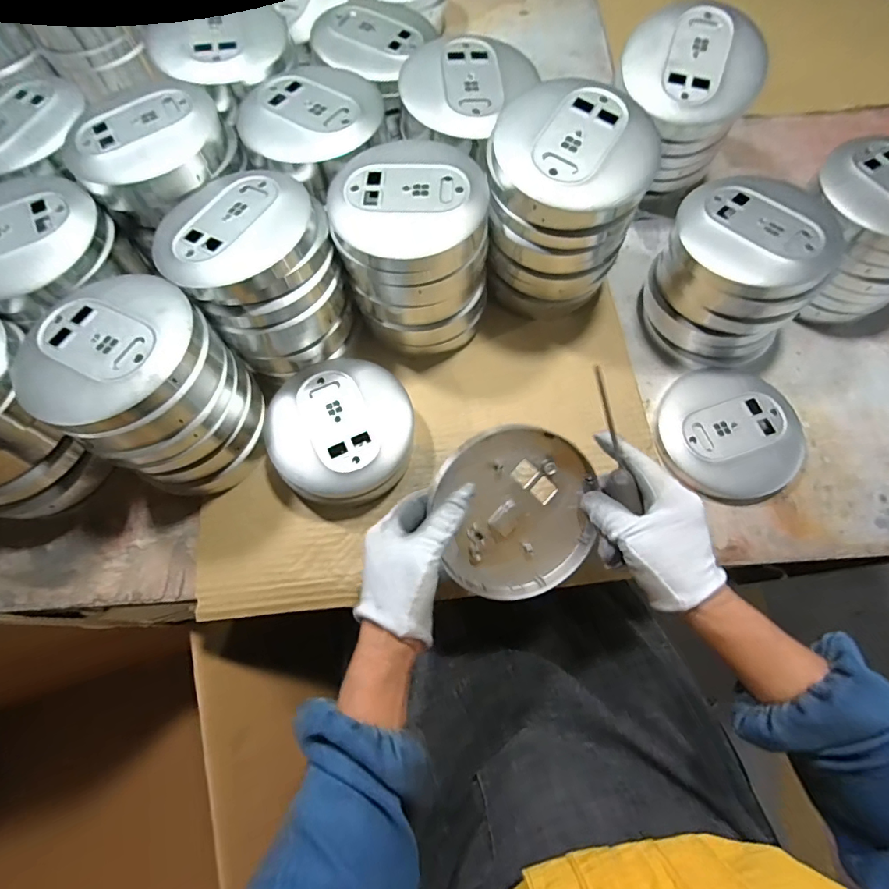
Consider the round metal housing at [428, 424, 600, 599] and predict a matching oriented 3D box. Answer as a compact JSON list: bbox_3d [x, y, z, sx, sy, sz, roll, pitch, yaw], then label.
[{"bbox_3d":[0.056,0.054,0.376,0.123,0.016,0.135,-2,101,-12],"label":"round metal housing"}]

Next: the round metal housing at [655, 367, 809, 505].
[{"bbox_3d":[0.280,-0.012,0.466,0.134,0.022,0.133,0,69,1],"label":"round metal housing"}]

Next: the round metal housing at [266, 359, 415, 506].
[{"bbox_3d":[-0.097,-0.013,0.459,0.130,0.053,0.132,0,69,1],"label":"round metal housing"}]

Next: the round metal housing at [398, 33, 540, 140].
[{"bbox_3d":[0.020,-0.348,0.454,0.112,0.021,0.117,0,69,1],"label":"round metal housing"}]

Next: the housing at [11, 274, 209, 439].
[{"bbox_3d":[-0.257,-0.074,0.366,0.139,0.038,0.133,0,69,1],"label":"housing"}]

